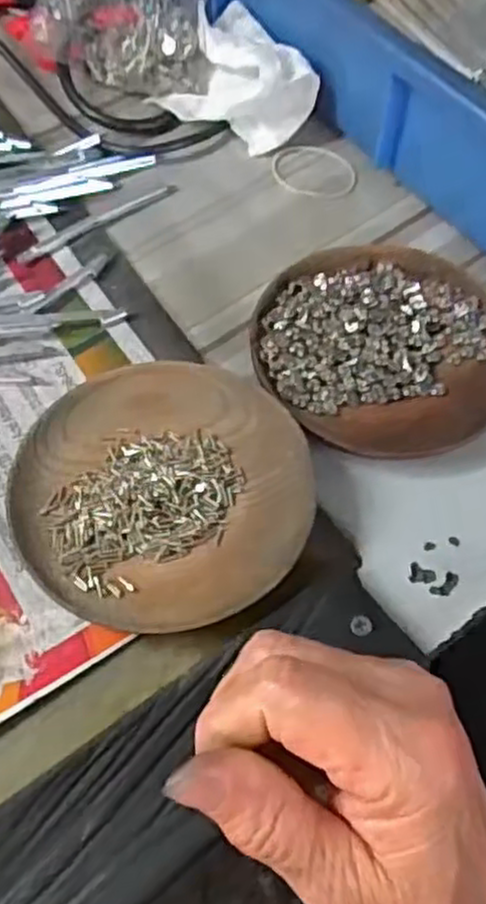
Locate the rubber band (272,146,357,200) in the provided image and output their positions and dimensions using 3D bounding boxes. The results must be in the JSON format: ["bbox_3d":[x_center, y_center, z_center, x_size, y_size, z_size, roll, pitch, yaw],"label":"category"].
[{"bbox_3d":[0.040,-0.155,0.411,0.042,0.004,0.043,1,59,-1],"label":"rubber band"}]

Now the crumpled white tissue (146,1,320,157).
[{"bbox_3d":[-0.007,-0.209,0.413,0.064,0.045,0.085,-30,65,-18],"label":"crumpled white tissue"}]

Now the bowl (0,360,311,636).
[{"bbox_3d":[-0.032,0.013,0.297,0.111,0.018,0.117,1,59,-1],"label":"bowl"}]

